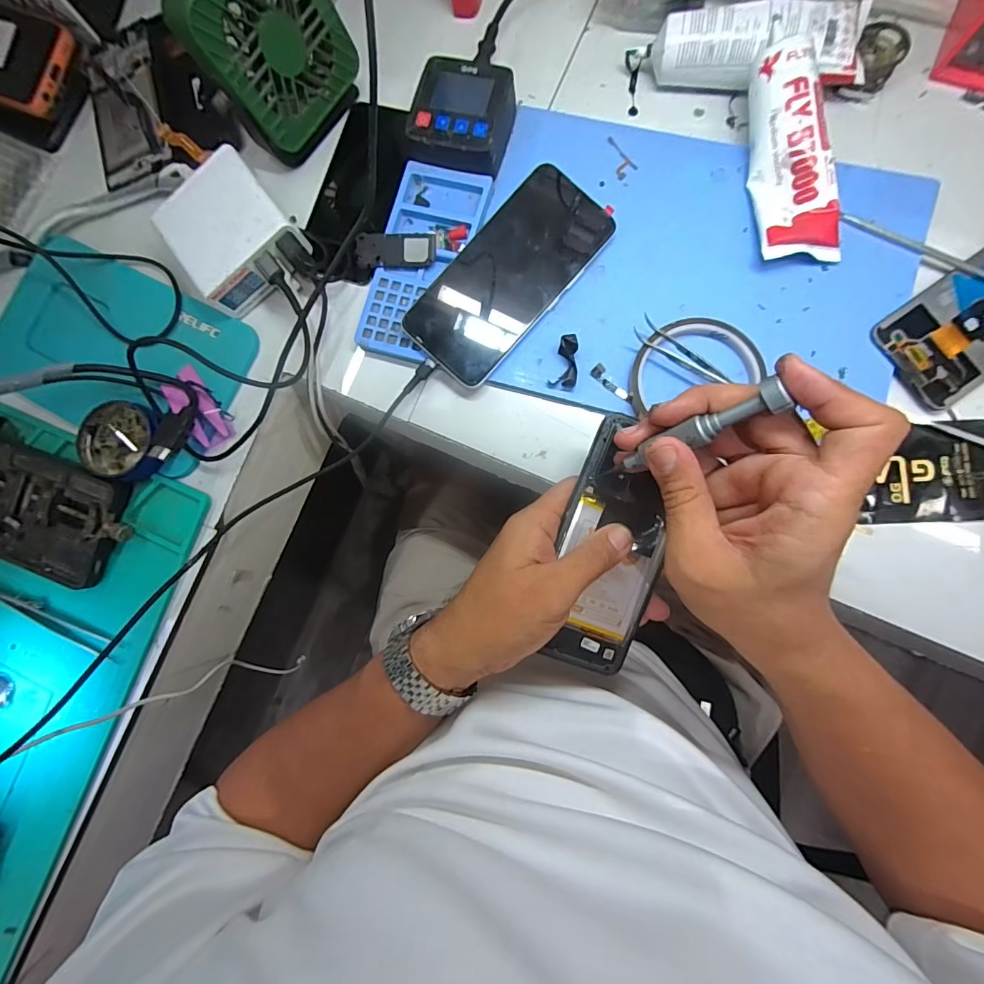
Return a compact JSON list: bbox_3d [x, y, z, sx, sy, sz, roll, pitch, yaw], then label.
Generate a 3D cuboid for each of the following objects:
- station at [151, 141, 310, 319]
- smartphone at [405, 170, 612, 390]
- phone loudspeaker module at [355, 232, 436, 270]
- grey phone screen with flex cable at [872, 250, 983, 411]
[{"bbox_3d":[-0.205,-0.203,0.356,0.088,0.042,0.101,-35,82,2],"label":"station"},{"bbox_3d":[0.012,-0.160,0.334,0.077,0.009,0.164,42,94,-1],"label":"smartphone"},{"bbox_3d":[-0.075,-0.187,0.347,0.064,0.004,0.024,6,105,11],"label":"phone loudspeaker module"},{"bbox_3d":[0.348,-0.127,0.307,0.159,0.009,0.074,-35,83,2],"label":"grey phone screen with flex cable"}]

